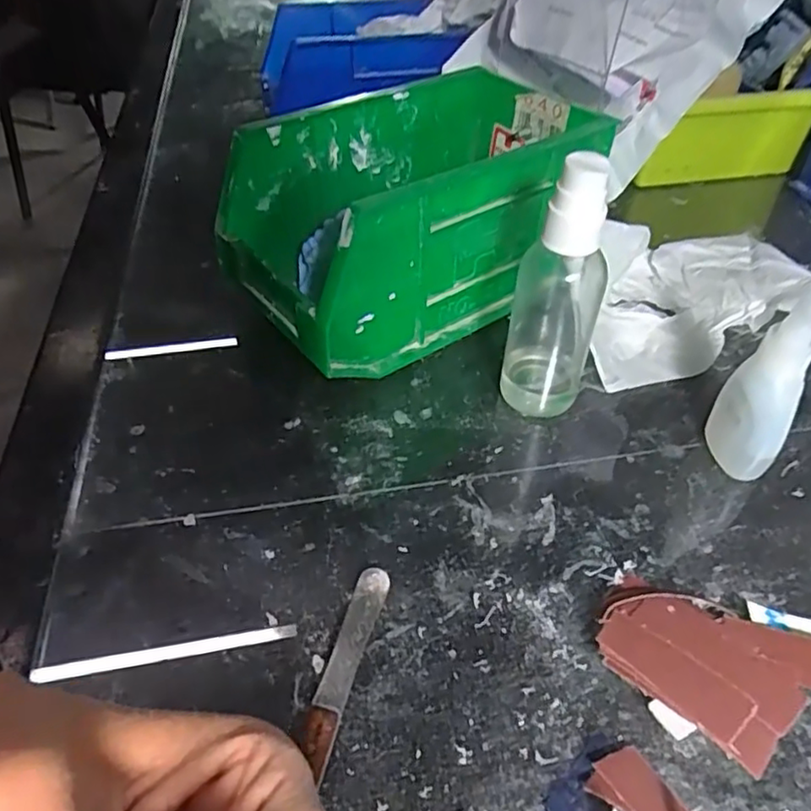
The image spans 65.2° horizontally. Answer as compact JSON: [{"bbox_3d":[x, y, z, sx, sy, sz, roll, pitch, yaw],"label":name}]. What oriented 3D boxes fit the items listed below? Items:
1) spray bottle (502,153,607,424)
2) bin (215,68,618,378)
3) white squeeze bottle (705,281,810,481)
[{"bbox_3d":[0.061,-0.044,0.253,0.034,0.111,0.028,11,46,10],"label":"spray bottle"},{"bbox_3d":[0.004,-0.094,0.318,0.171,0.087,0.097,-29,52,-26],"label":"bin"},{"bbox_3d":[0.135,-0.009,0.235,0.025,0.089,0.020,26,51,24],"label":"white squeeze bottle"}]

